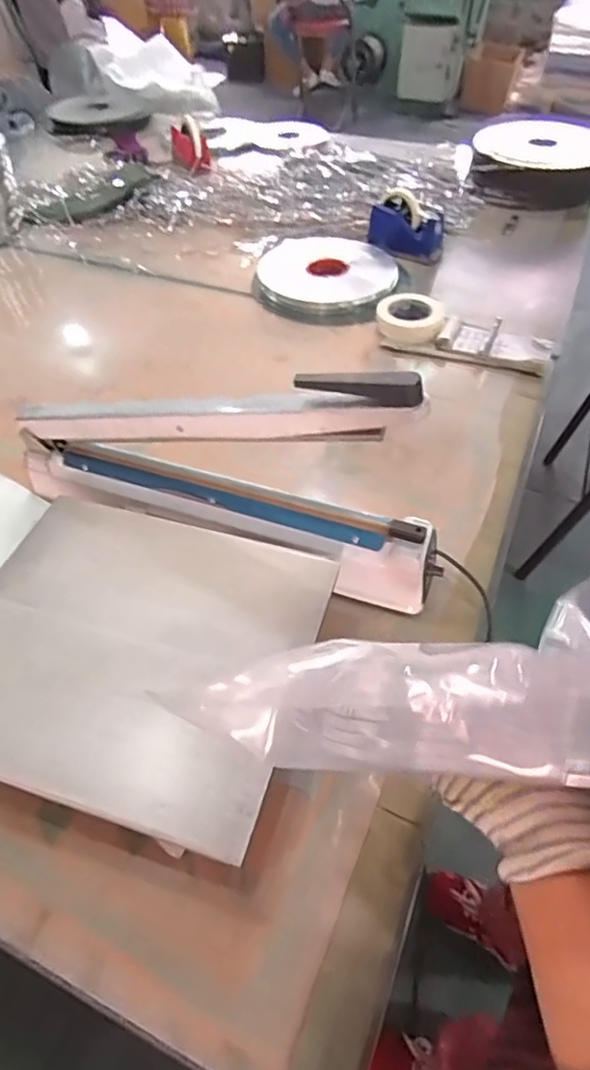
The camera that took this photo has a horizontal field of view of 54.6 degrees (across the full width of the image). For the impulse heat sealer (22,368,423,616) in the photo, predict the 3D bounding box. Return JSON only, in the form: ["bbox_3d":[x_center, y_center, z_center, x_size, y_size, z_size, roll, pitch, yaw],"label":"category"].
[{"bbox_3d":[-0.088,-0.083,0.626,0.504,0.250,0.083,13,51,13],"label":"impulse heat sealer"}]

